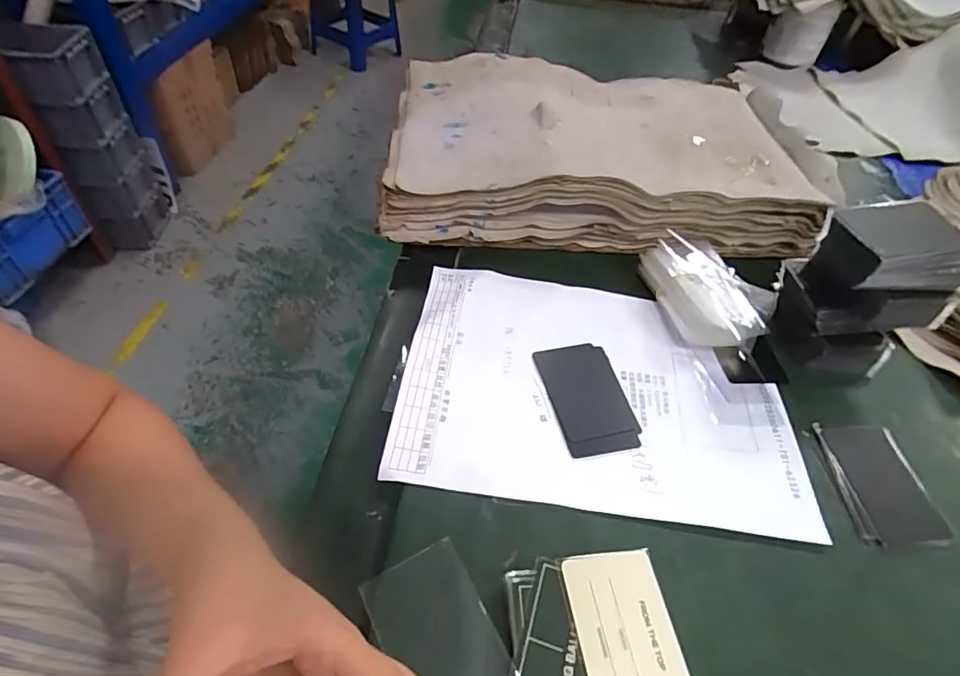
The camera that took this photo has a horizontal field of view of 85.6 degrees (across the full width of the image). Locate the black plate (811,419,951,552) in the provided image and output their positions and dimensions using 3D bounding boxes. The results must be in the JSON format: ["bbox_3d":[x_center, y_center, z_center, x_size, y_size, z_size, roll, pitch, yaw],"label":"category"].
[{"bbox_3d":[0.282,0.101,0.368,0.063,0.008,0.090,0,49,-6],"label":"black plate"}]

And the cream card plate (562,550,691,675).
[{"bbox_3d":[0.079,0.159,0.275,0.053,0.004,0.084,-3,54,-12],"label":"cream card plate"}]

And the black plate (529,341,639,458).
[{"bbox_3d":[0.082,0.045,0.396,0.060,0.004,0.096,-8,50,-12],"label":"black plate"}]

